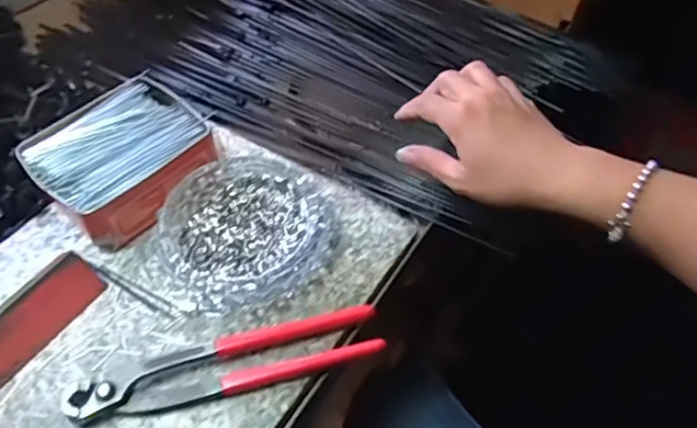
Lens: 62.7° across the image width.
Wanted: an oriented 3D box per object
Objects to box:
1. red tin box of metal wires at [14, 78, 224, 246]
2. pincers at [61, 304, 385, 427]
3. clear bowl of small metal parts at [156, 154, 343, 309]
[{"bbox_3d":[-0.177,-0.041,0.455,0.108,0.051,0.126,35,60,24],"label":"red tin box of metal wires"},{"bbox_3d":[-0.078,0.098,0.375,0.196,0.016,0.037,-12,54,-10],"label":"pincers"},{"bbox_3d":[-0.074,0.008,0.432,0.127,0.025,0.122,0,53,-1],"label":"clear bowl of small metal parts"}]

